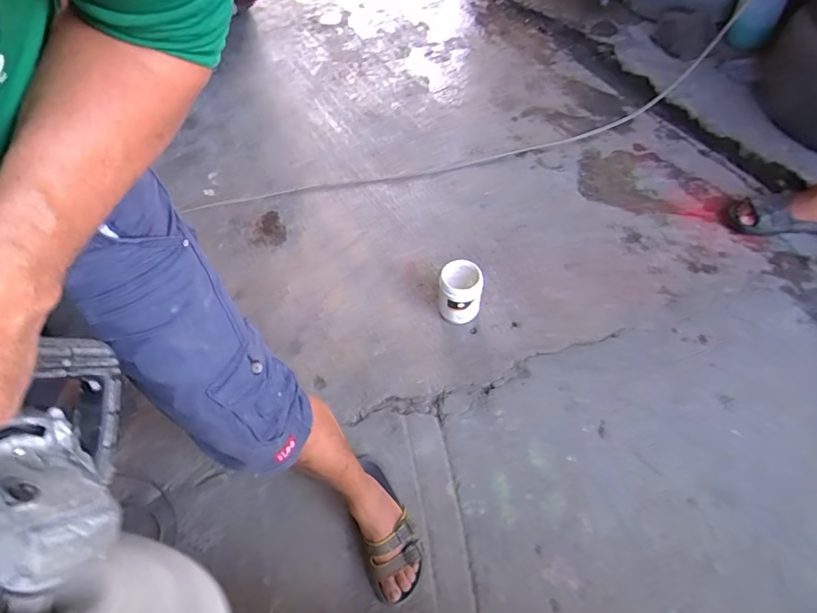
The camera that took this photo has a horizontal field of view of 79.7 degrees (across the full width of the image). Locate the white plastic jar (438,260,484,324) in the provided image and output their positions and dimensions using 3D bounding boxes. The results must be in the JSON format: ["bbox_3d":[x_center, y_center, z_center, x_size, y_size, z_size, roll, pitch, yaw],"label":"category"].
[{"bbox_3d":[0.126,-0.035,1.195,0.108,0.137,0.123,10,57,11],"label":"white plastic jar"}]

